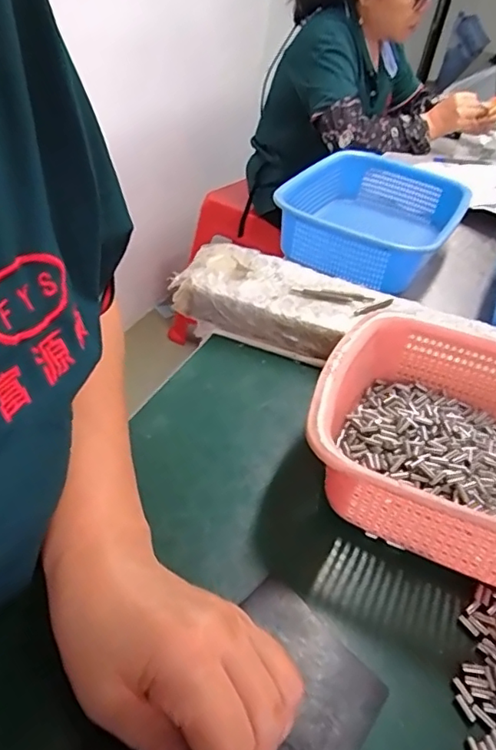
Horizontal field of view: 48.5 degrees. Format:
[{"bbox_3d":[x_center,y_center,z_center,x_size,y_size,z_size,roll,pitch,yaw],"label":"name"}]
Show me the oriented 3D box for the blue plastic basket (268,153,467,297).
[{"bbox_3d":[0.171,-0.209,0.745,0.198,0.080,0.283,23,39,17],"label":"blue plastic basket"}]

